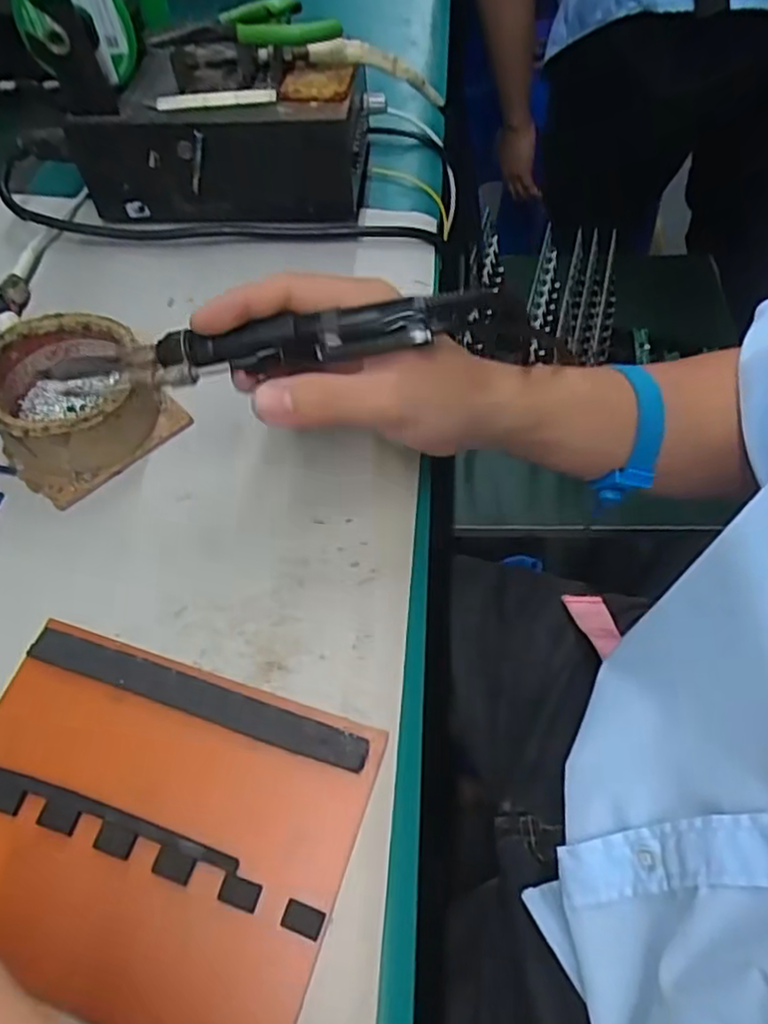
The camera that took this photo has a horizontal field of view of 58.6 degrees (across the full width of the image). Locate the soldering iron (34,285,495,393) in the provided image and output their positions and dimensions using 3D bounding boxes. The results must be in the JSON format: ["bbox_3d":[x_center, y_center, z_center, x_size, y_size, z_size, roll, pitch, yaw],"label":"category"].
[{"bbox_3d":[-0.053,-0.074,0.309,0.205,0.016,0.027,-8,60,5],"label":"soldering iron"}]

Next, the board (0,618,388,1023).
[{"bbox_3d":[-0.099,0.126,0.281,0.166,0.007,0.130,17,61,7],"label":"board"}]

